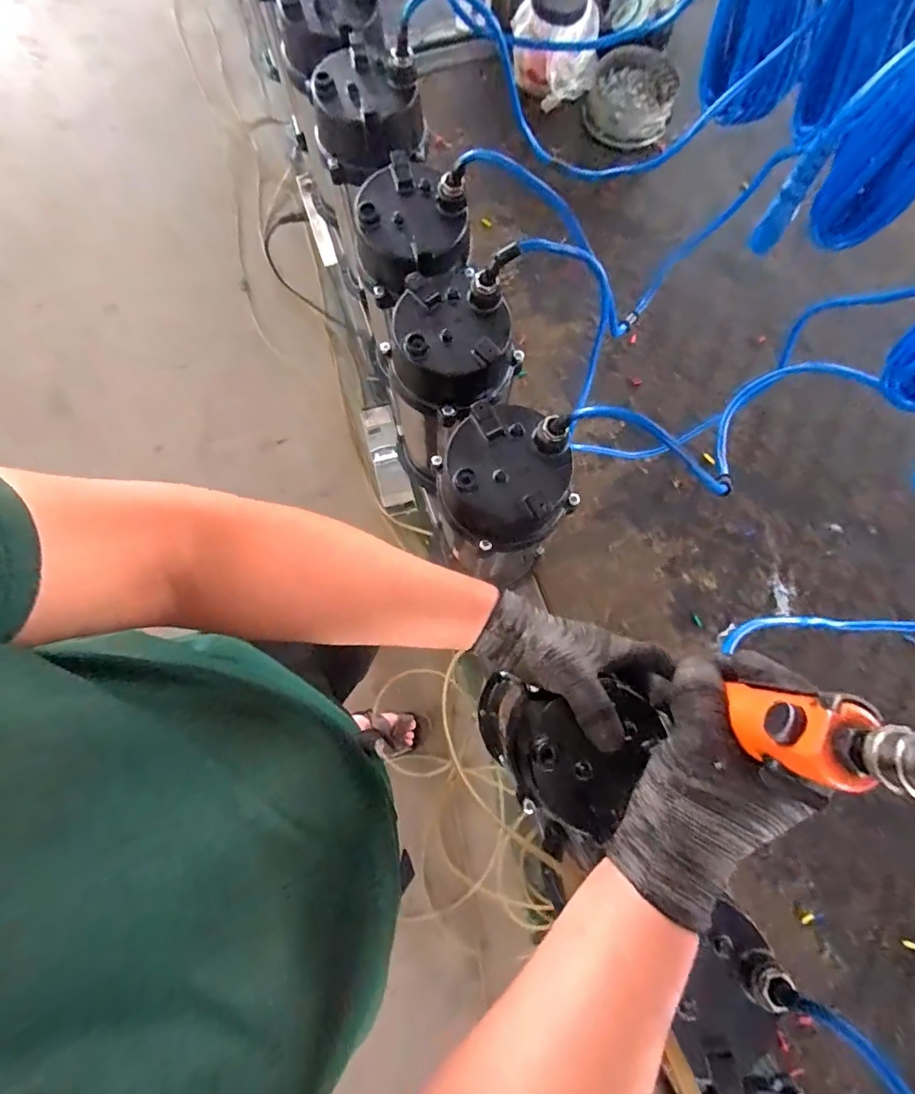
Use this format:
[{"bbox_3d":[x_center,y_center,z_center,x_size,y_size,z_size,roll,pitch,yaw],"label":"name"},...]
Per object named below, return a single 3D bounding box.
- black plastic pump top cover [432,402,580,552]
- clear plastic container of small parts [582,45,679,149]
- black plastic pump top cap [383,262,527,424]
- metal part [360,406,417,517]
[{"bbox_3d":[0.044,-0.061,0.449,0.121,0.067,0.114,40,80,8],"label":"black plastic pump top cover"},{"bbox_3d":[0.288,-0.745,0.834,0.141,0.052,0.146,19,78,4],"label":"clear plastic container of small parts"},{"bbox_3d":[-0.007,-0.193,0.484,0.120,0.076,0.111,0,78,0],"label":"black plastic pump top cap"},{"bbox_3d":[-0.196,-0.245,1.426,0.087,0.057,0.313,-15,78,-3],"label":"metal part"}]

